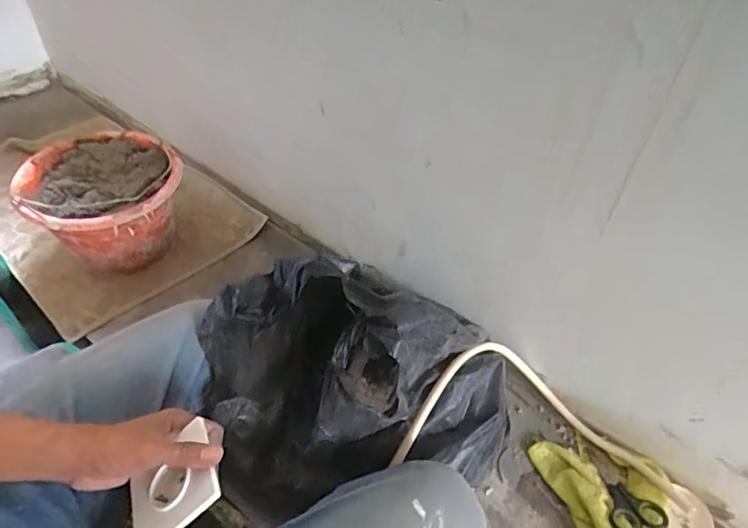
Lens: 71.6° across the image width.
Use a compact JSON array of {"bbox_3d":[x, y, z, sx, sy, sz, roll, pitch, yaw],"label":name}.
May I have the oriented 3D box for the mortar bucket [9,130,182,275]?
[{"bbox_3d":[-0.422,-0.082,0.839,0.213,0.165,0.221,1,44,-1],"label":"mortar bucket"}]

